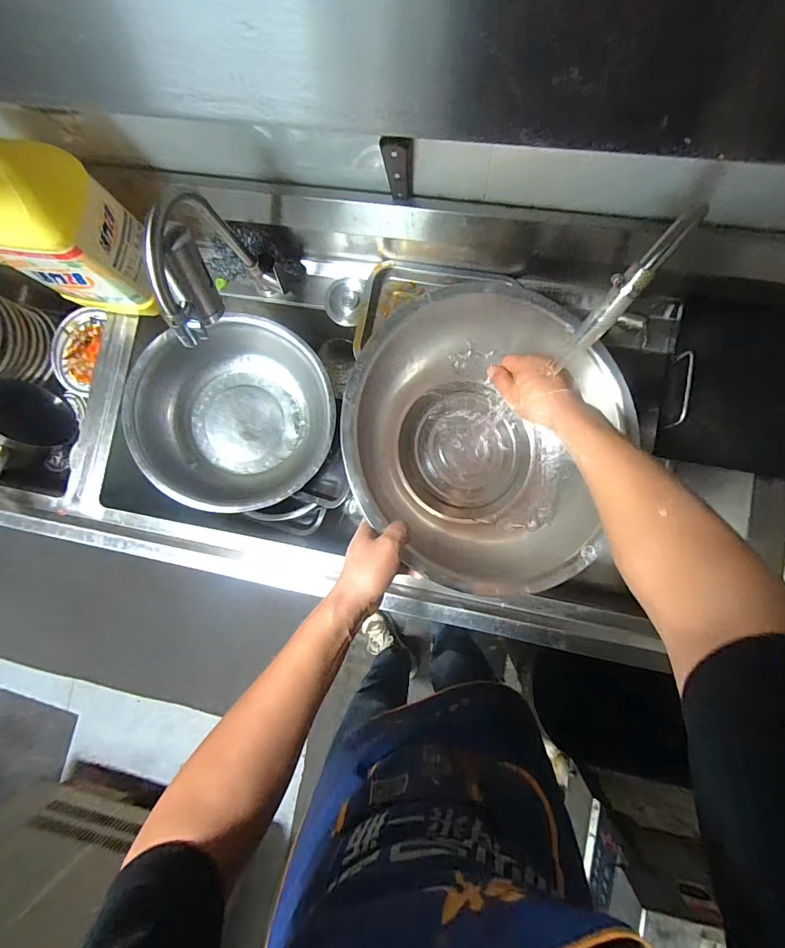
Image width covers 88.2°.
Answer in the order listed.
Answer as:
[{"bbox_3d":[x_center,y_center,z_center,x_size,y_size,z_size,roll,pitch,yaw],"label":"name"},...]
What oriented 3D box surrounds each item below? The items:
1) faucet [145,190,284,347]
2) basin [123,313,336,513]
[{"bbox_3d":[-0.229,-0.250,0.553,0.042,0.267,0.189,10,87,6],"label":"faucet"},{"bbox_3d":[-0.275,-0.103,0.730,0.305,0.143,0.320,1,86,5],"label":"basin"}]

